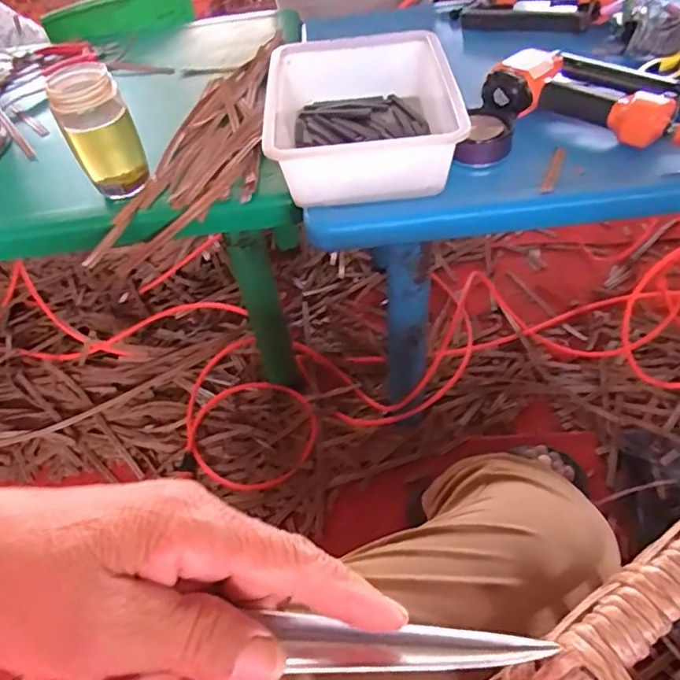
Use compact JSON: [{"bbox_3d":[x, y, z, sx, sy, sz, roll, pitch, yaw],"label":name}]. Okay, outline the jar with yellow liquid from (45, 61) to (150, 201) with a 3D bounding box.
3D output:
[{"bbox_3d":[-0.282,-0.243,0.674,0.076,0.130,0.075,-25,50,-13],"label":"jar with yellow liquid"}]

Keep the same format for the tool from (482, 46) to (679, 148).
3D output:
[{"bbox_3d":[0.325,-0.292,0.673,0.280,0.051,0.169,19,55,23],"label":"tool"}]

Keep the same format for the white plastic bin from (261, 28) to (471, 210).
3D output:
[{"bbox_3d":[0.028,-0.263,0.685,0.214,0.092,0.275,-7,49,3],"label":"white plastic bin"}]

